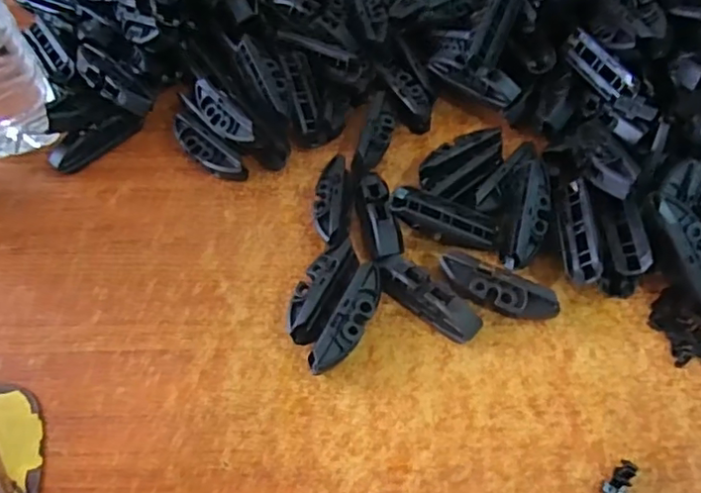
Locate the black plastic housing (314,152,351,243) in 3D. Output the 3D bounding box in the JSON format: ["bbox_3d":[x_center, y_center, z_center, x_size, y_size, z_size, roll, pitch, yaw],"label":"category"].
[{"bbox_3d":[-0.011,-0.029,0.389,0.024,0.023,0.069,-1,55,1],"label":"black plastic housing"}]

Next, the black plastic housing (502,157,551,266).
[{"bbox_3d":[0.113,-0.020,0.367,0.019,0.021,0.068,15,79,12],"label":"black plastic housing"}]

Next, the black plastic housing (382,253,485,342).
[{"bbox_3d":[0.046,0.030,0.349,0.065,0.019,0.022,32,62,21],"label":"black plastic housing"}]

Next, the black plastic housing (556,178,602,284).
[{"bbox_3d":[0.135,-0.013,0.355,0.016,0.017,0.073,3,55,4],"label":"black plastic housing"}]

